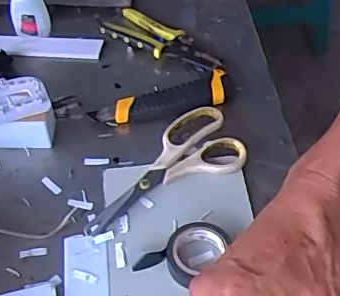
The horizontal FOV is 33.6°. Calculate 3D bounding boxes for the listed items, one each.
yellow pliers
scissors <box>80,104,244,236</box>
[{"bbox_3d":[-0.010,-0.134,0.696,0.158,0.022,0.054,25,56,21],"label":"yellow pliers"},{"bbox_3d":[-0.013,0.017,0.573,0.178,0.016,0.085,-22,53,-15],"label":"scissors"}]

